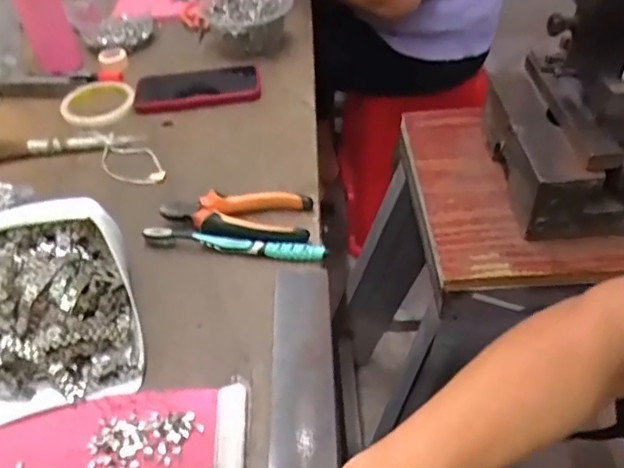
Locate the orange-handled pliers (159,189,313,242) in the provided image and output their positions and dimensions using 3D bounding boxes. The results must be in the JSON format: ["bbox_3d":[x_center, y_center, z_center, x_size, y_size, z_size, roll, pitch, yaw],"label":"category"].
[{"bbox_3d":[-0.078,-0.014,0.593,0.150,0.032,0.064,2,45,8],"label":"orange-handled pliers"}]

